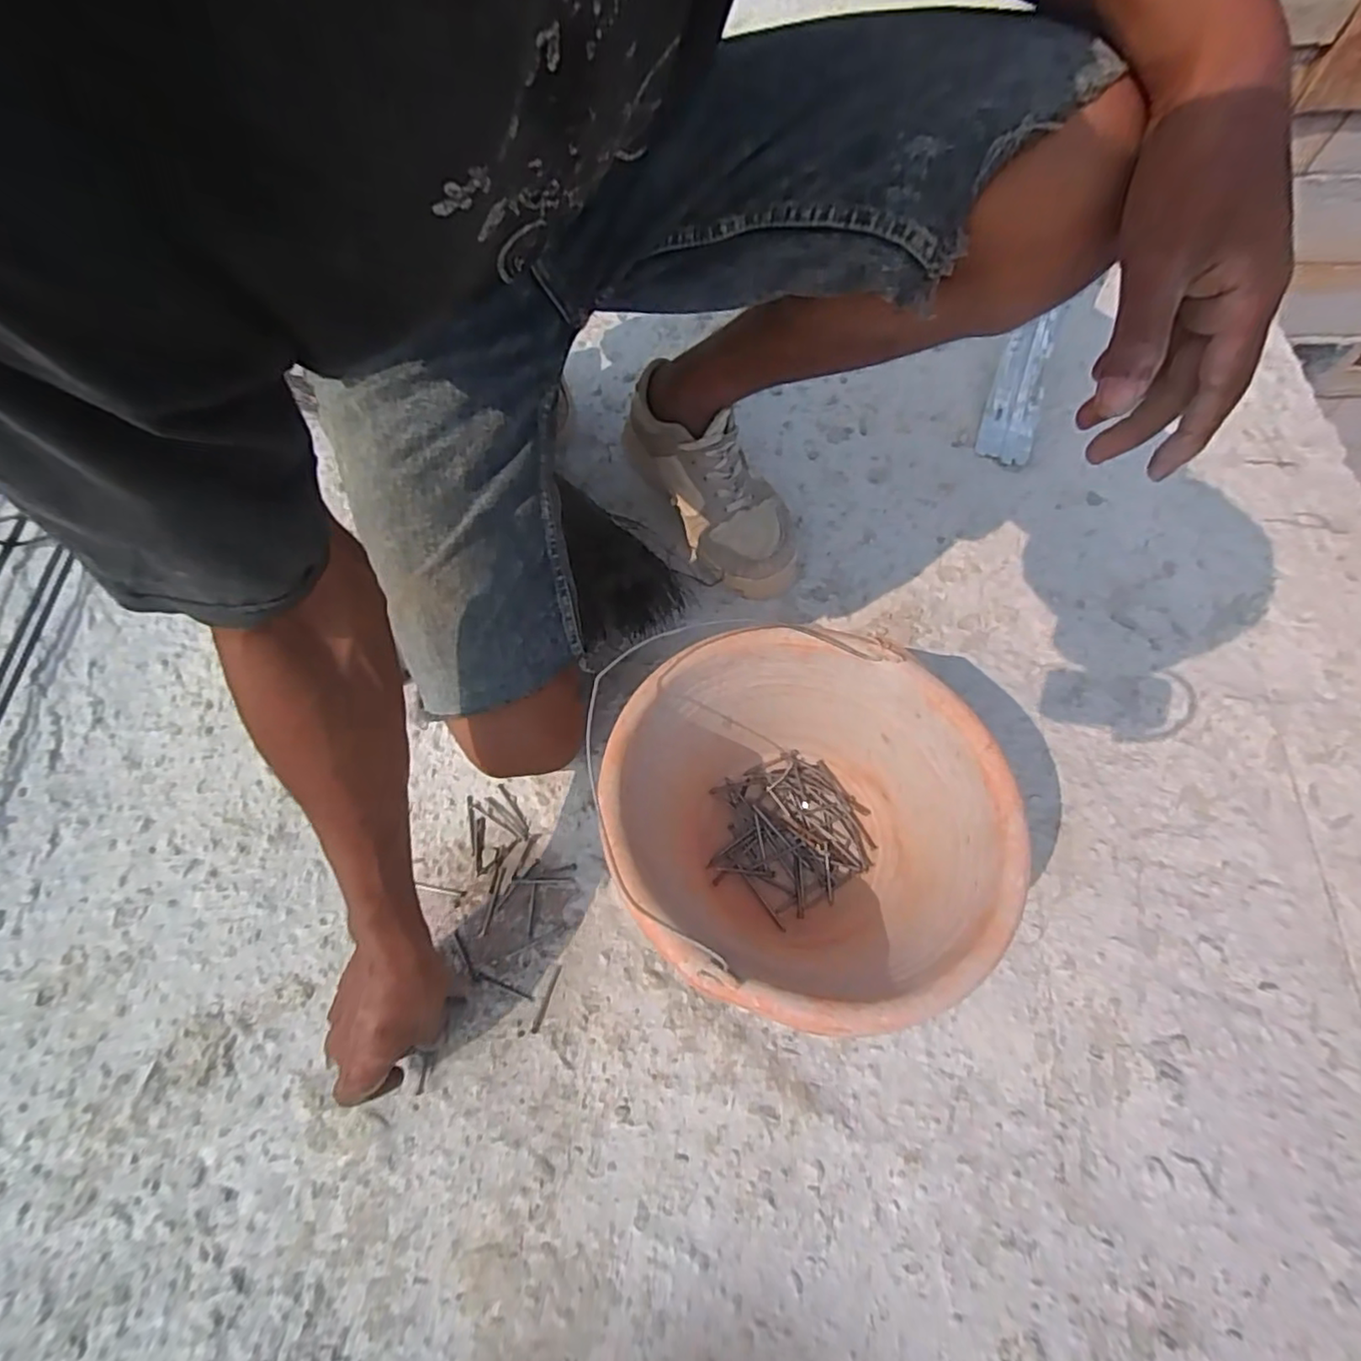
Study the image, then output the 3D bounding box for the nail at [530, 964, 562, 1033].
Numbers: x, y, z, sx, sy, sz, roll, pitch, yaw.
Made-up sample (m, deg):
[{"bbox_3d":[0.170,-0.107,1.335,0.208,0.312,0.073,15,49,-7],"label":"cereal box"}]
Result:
[{"bbox_3d":[-0.107,0.255,0.515,0.007,0.004,0.051,16,67,10],"label":"nail"}]

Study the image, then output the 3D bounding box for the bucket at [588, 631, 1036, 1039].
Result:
[{"bbox_3d":[0.079,0.112,0.470,0.247,0.188,0.223,15,67,9],"label":"bucket"}]

